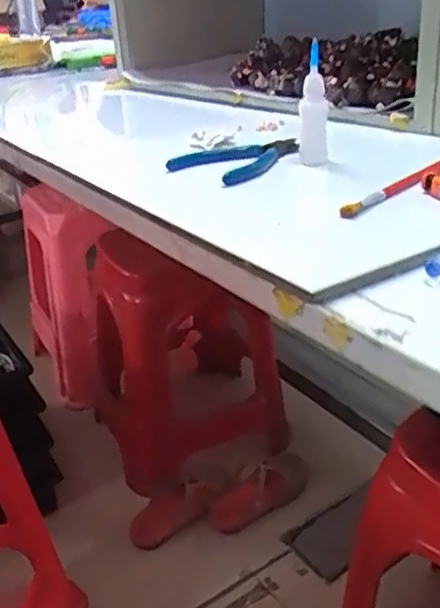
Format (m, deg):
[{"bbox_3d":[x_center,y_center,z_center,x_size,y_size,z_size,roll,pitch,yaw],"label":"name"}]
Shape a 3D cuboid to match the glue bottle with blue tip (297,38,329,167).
[{"bbox_3d":[0.077,-0.162,0.516,0.022,0.093,0.030,0,28,6],"label":"glue bottle with blue tip"}]

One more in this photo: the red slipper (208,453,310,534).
[{"bbox_3d":[0.089,0.359,1.236,0.103,0.070,0.231,21,37,39],"label":"red slipper"}]

